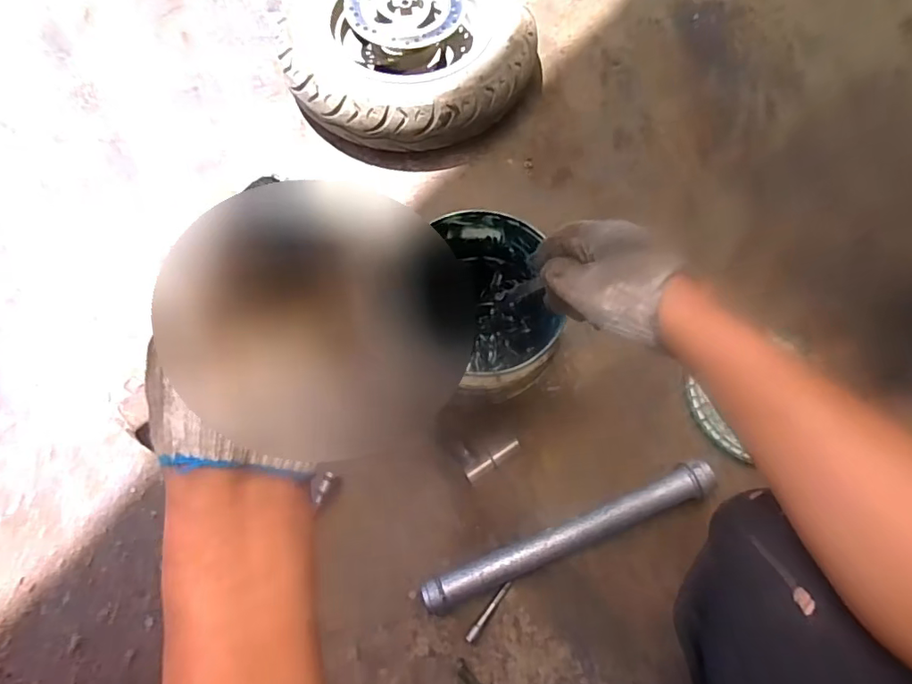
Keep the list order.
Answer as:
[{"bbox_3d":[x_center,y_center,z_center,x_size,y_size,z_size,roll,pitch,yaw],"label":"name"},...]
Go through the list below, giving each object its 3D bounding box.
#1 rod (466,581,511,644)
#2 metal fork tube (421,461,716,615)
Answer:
[{"bbox_3d":[0.038,0.308,0.607,0.009,0.007,0.076,37,72,13],"label":"rod"},{"bbox_3d":[0.136,0.228,0.629,0.372,0.041,0.040,-20,70,-9],"label":"metal fork tube"}]

